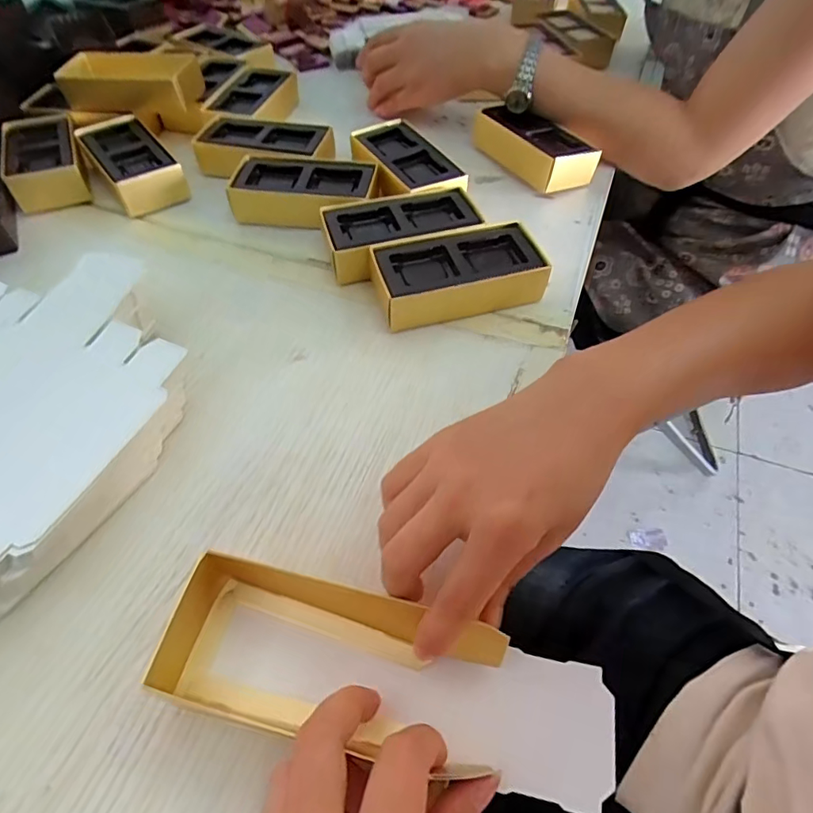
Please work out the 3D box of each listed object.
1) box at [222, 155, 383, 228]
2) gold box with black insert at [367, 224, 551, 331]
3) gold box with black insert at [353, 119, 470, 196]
[{"bbox_3d":[-0.086,-0.178,0.421,0.116,0.033,0.065,7,54,4],"label":"box"},{"bbox_3d":[0.034,-0.094,0.355,0.117,0.032,0.059,-11,53,-9],"label":"gold box with black insert"},{"bbox_3d":[-0.001,-0.210,0.437,0.060,0.032,0.123,-20,55,-16],"label":"gold box with black insert"}]

